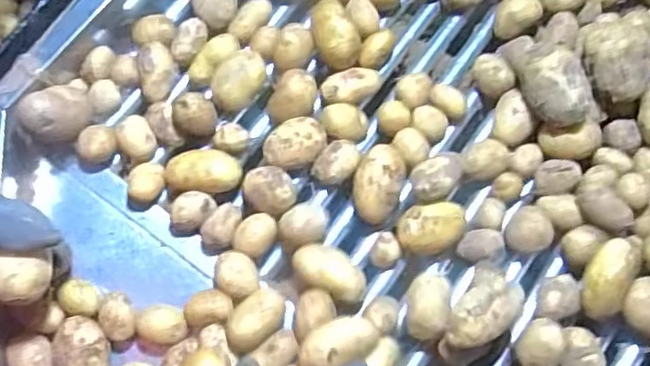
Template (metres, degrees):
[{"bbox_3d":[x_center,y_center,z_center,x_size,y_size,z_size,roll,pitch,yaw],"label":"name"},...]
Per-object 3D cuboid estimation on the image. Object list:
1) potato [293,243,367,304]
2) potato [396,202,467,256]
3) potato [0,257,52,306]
[{"bbox_3d":[0.006,0.078,0.547,0.067,0.031,0.041,31,72,8],"label":"potato"},{"bbox_3d":[0.095,0.041,0.559,0.060,0.028,0.038,-9,70,-4],"label":"potato"},{"bbox_3d":[-0.239,0.076,0.480,0.038,0.032,0.031,-3,70,-2],"label":"potato"}]

